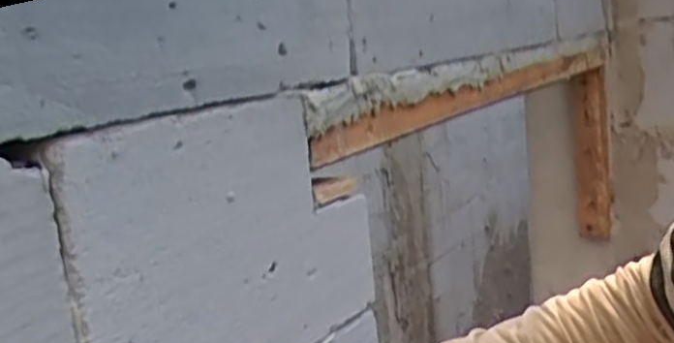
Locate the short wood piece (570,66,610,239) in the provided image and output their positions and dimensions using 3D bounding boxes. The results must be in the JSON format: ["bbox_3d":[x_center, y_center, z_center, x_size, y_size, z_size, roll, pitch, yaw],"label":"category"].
[{"bbox_3d":[0.493,-0.024,1.365,0.068,0.320,0.038,-2,11,17],"label":"short wood piece"}]

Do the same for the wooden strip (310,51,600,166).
[{"bbox_3d":[0.213,-0.108,0.907,0.019,0.034,0.881,2,13,34],"label":"wooden strip"}]

